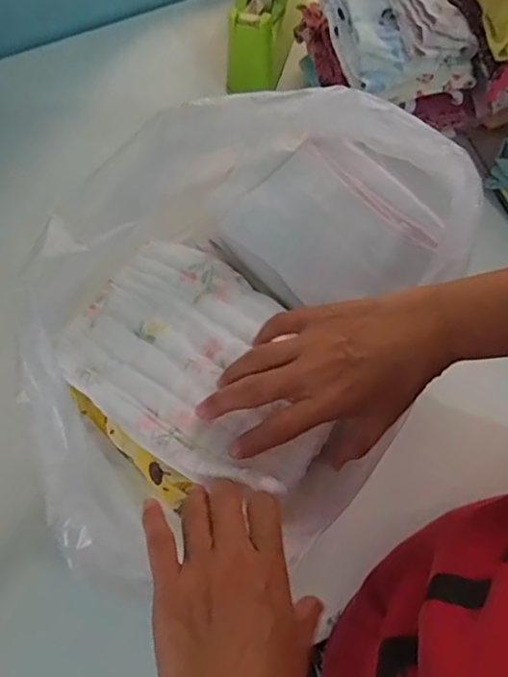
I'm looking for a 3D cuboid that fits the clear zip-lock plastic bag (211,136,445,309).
[{"bbox_3d":[0.062,-0.082,0.424,0.141,0.037,0.125,40,78,12],"label":"clear zip-lock plastic bag"}]

